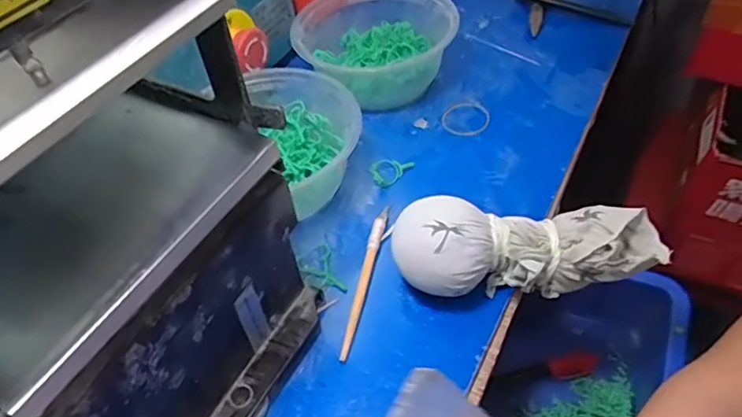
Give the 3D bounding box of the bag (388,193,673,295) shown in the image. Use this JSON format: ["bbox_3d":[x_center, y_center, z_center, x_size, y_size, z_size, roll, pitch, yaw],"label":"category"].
[{"bbox_3d":[0.091,0.029,0.336,0.152,0.053,0.056,3,49,9],"label":"bag"}]

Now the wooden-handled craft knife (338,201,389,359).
[{"bbox_3d":[-0.004,0.044,0.363,0.009,0.008,0.113,8,50,13],"label":"wooden-handled craft knife"}]

